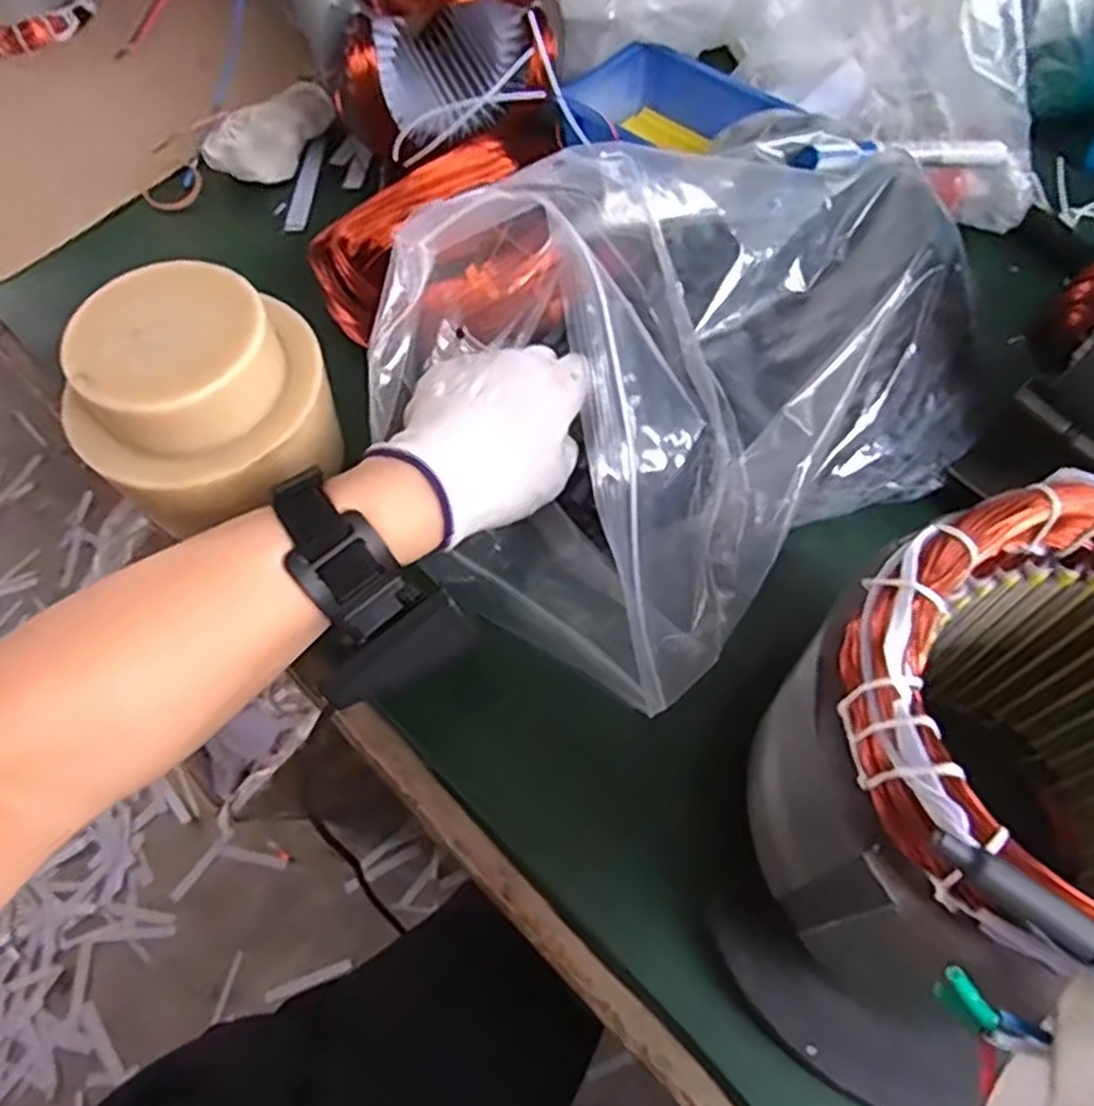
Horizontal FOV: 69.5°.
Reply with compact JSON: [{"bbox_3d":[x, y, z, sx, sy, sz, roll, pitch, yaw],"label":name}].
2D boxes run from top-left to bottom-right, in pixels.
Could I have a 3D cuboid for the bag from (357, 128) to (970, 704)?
[{"bbox_3d":[0.058,-0.097,0.369,0.292,0.087,0.228,-37,66,-15],"label":"bag"}]

